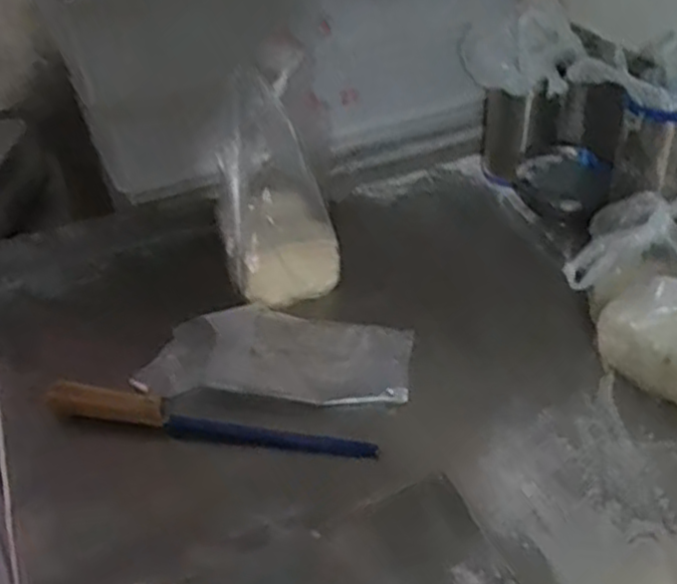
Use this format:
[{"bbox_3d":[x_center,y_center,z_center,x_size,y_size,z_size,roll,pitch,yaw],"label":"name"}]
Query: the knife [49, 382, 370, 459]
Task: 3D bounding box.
[{"bbox_3d":[-0.122,0.121,0.702,0.316,0.017,0.029,8,40,11],"label":"knife"}]

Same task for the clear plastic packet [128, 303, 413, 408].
[{"bbox_3d":[-0.063,0.060,0.757,0.274,0.030,0.126,-1,39,1],"label":"clear plastic packet"}]

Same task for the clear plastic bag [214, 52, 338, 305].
[{"bbox_3d":[-0.071,-0.124,0.840,0.131,0.281,0.072,-9,8,-9],"label":"clear plastic bag"}]

